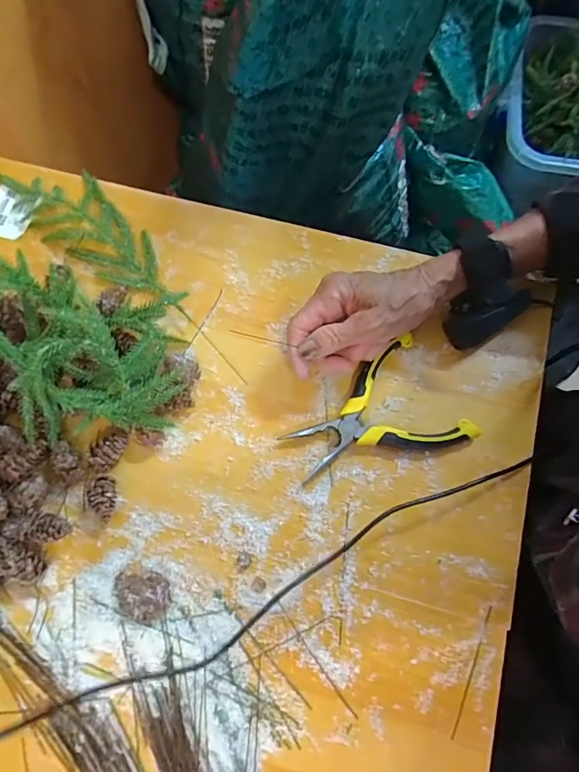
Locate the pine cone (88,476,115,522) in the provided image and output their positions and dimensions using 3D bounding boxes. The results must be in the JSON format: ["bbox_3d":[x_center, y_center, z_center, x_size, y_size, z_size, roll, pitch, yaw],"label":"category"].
[{"bbox_3d":[-0.144,0.088,0.355,0.019,0.020,0.032,-13,71,-4],"label":"pine cone"}]

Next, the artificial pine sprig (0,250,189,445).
[{"bbox_3d":[-0.170,-0.032,0.358,0.154,0.092,0.136,-6,71,-2],"label":"artificial pine sprig"}]

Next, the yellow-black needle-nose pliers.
[{"bbox_3d":[0.068,0.031,0.373,0.138,0.016,0.097,-29,73,-9],"label":"yellow-black needle-nose pliers"}]

